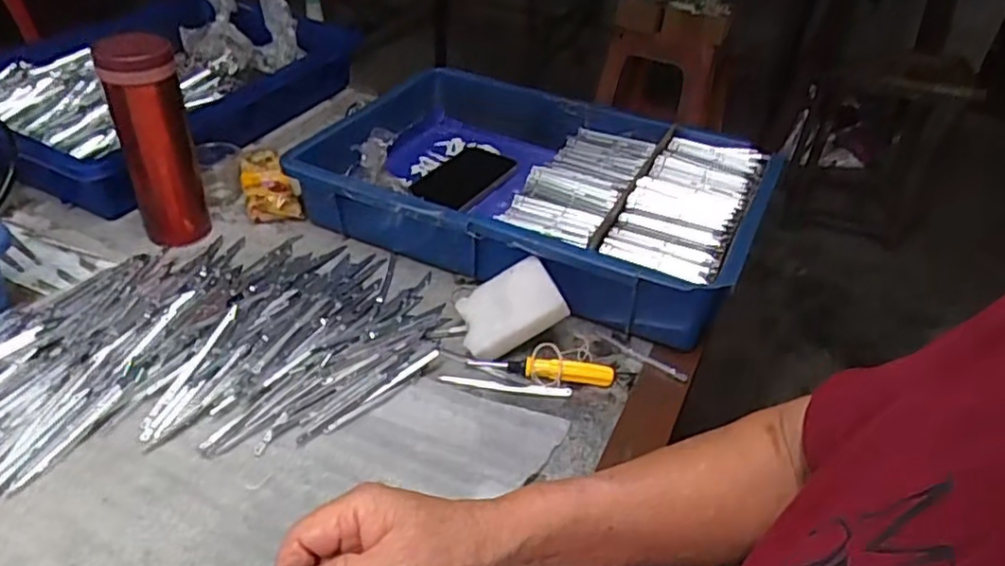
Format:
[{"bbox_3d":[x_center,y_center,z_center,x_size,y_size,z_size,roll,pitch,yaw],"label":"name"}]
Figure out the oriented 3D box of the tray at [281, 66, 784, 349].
[{"bbox_3d":[0.039,-0.104,0.711,0.426,0.104,0.301,20,41,18],"label":"tray"}]

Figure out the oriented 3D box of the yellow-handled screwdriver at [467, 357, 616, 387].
[{"bbox_3d":[0.032,0.068,0.546,0.115,0.015,0.018,5,38,1],"label":"yellow-handled screwdriver"}]

